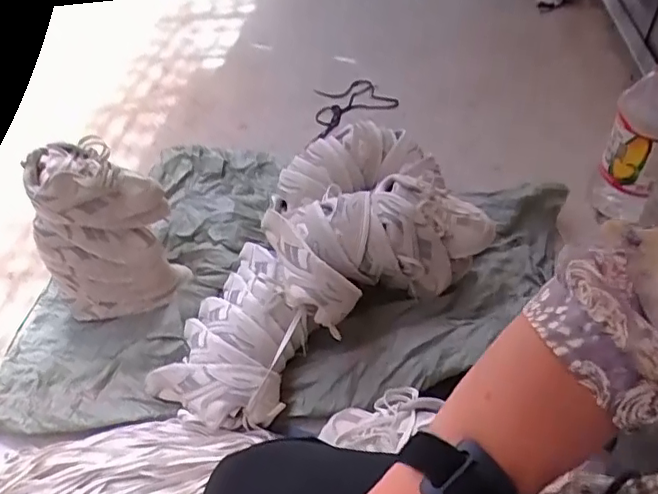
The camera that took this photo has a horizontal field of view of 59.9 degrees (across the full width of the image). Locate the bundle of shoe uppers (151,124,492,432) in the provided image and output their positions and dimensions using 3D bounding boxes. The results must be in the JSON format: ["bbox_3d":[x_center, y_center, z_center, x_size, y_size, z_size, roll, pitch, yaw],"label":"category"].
[{"bbox_3d":[-0.023,0.002,1.007,0.671,0.218,0.373,-30,51,-27],"label":"bundle of shoe uppers"}]

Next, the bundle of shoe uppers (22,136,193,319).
[{"bbox_3d":[-0.405,-0.025,1.049,0.229,0.326,0.165,-20,47,-20],"label":"bundle of shoe uppers"}]

